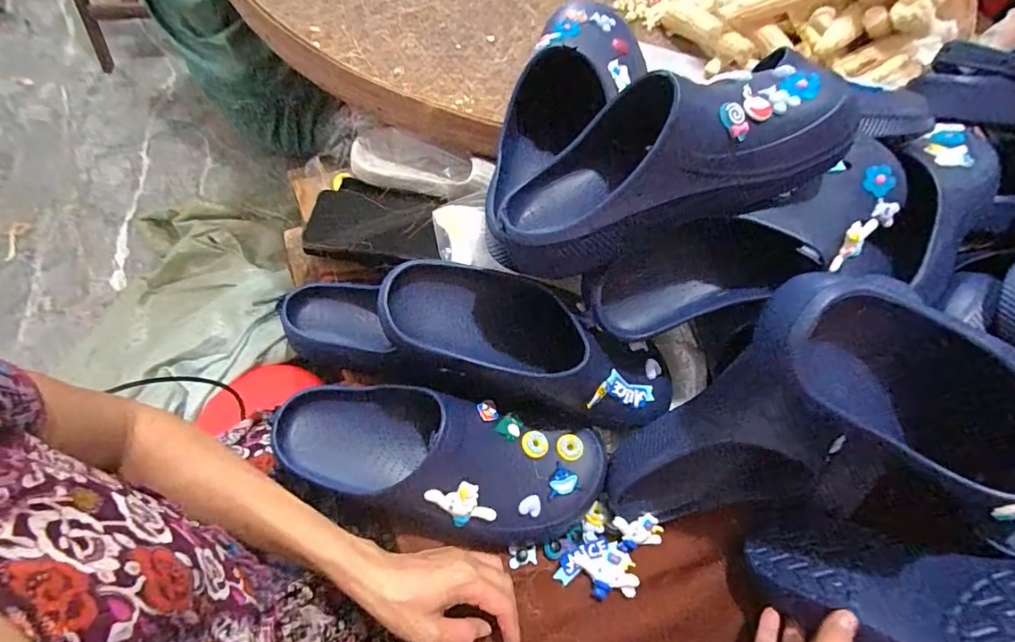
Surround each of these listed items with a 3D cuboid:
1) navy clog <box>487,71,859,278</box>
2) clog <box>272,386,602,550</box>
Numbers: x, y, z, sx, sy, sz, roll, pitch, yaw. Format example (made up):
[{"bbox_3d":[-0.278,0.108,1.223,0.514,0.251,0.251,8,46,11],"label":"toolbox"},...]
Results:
[{"bbox_3d":[0.108,-0.120,0.365,0.266,0.099,0.110,-20,65,9],"label":"navy clog"},{"bbox_3d":[-0.065,0.126,0.458,0.296,0.098,0.121,10,66,0],"label":"clog"}]

